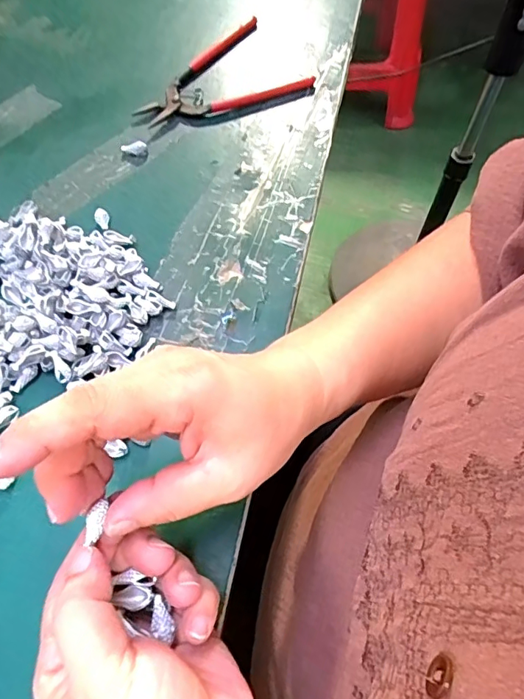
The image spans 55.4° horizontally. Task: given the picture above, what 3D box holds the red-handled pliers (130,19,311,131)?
[{"bbox_3d":[-0.020,-0.233,0.437,0.103,0.008,0.158,32,68,16],"label":"red-handled pliers"}]

